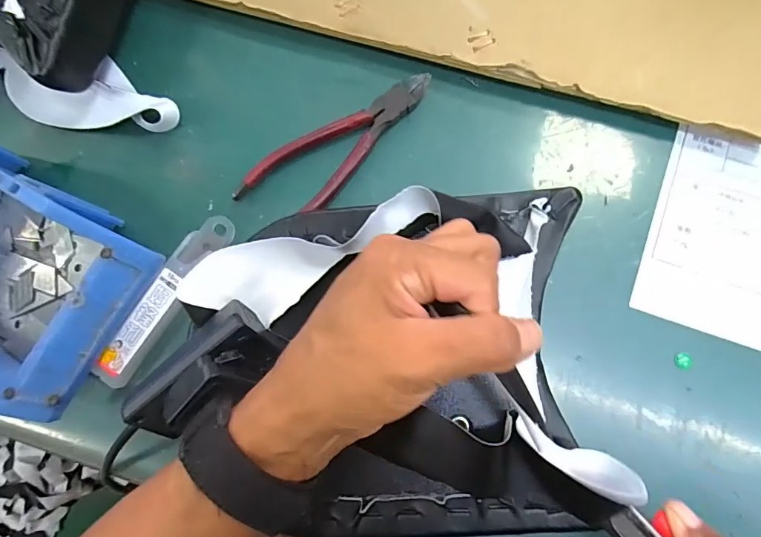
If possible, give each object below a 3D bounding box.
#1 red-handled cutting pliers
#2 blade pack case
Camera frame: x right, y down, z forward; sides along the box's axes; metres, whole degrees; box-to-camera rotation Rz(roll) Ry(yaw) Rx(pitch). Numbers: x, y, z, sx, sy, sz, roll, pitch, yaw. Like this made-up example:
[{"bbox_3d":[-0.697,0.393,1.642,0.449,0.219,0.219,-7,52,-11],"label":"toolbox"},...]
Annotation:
[{"bbox_3d":[-0.030,-0.089,0.295,0.052,0.012,0.141,40,85,7],"label":"red-handled cutting pliers"},{"bbox_3d":[-0.141,0.019,0.282,0.023,0.015,0.126,32,84,6],"label":"blade pack case"}]

